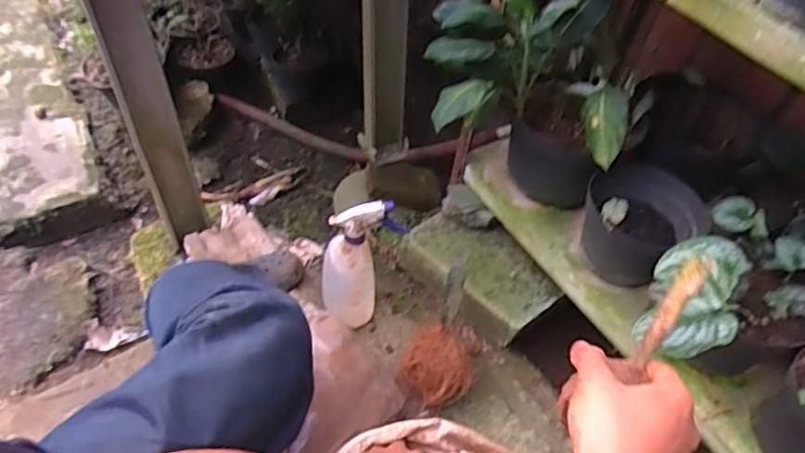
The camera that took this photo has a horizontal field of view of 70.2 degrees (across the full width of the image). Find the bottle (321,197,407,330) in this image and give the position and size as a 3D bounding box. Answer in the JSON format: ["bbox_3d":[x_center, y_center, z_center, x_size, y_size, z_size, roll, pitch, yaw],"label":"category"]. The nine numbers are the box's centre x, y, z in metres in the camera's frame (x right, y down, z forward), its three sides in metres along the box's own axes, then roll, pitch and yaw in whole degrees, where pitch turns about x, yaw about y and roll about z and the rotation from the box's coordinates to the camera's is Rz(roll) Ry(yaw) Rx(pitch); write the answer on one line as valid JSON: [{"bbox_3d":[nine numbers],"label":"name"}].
[{"bbox_3d":[-0.070,0.065,0.898,0.129,0.236,0.090,5,47,0],"label":"bottle"}]

